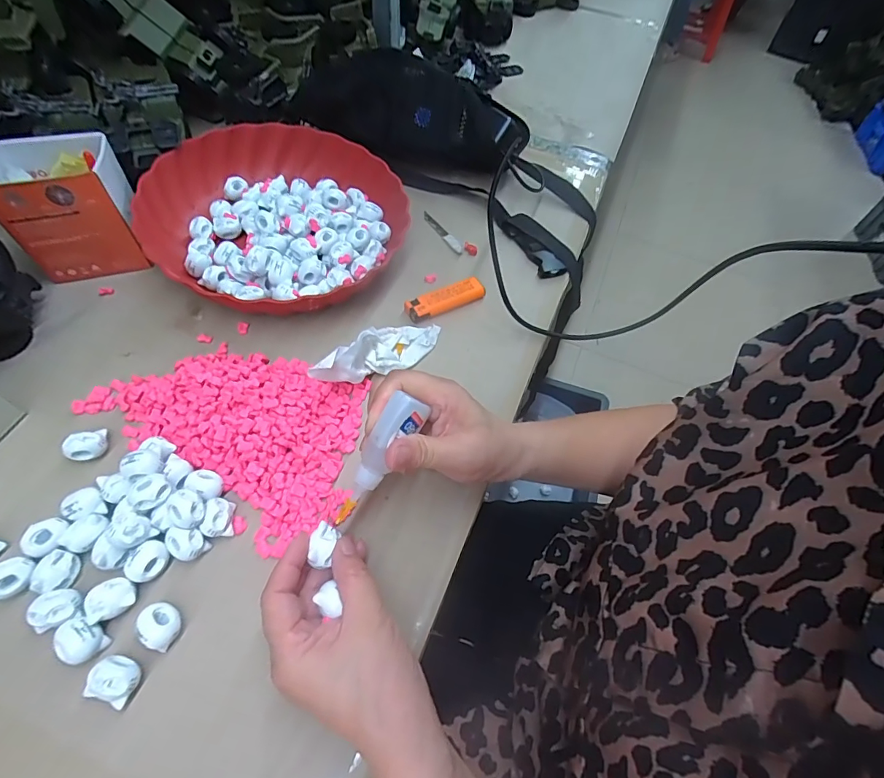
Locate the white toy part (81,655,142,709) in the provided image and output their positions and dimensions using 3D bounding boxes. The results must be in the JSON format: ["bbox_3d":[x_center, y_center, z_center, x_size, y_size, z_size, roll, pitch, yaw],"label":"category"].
[{"bbox_3d":[-0.188,0.167,0.256,0.024,0.016,0.021,22,59,9],"label":"white toy part"}]

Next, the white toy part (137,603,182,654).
[{"bbox_3d":[-0.171,0.144,0.272,0.019,0.017,0.025,-32,66,-22],"label":"white toy part"}]

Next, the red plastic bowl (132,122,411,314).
[{"bbox_3d":[-0.163,-0.178,0.455,0.228,0.060,0.233,2,58,-3],"label":"red plastic bowl"}]

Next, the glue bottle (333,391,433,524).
[{"bbox_3d":[-0.041,0.045,0.281,0.020,0.018,0.091,33,100,15],"label":"glue bottle"}]

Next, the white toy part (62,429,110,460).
[{"bbox_3d":[-0.264,0.042,0.331,0.023,0.016,0.020,-15,61,-14],"label":"white toy part"}]

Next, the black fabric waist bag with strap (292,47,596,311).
[{"bbox_3d":[0.024,-0.272,0.528,0.407,0.107,0.164,35,61,0],"label":"black fabric waist bag with strap"}]

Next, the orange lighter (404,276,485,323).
[{"bbox_3d":[0.003,-0.089,0.440,0.081,0.013,0.025,-23,63,-18],"label":"orange lighter"}]

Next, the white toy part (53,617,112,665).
[{"bbox_3d":[-0.216,0.151,0.267,0.026,0.019,0.022,15,58,4],"label":"white toy part"}]

